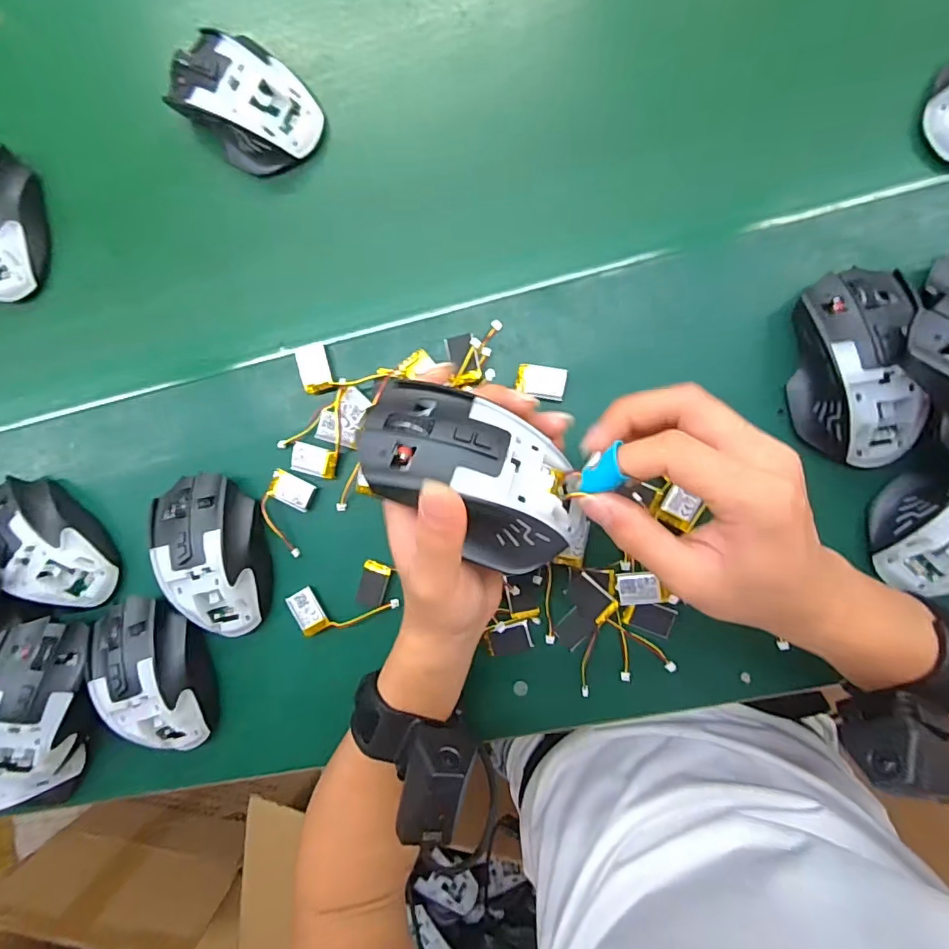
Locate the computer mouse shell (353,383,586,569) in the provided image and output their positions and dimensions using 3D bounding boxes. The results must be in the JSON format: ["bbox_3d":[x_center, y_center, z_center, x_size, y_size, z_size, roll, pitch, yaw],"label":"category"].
[{"bbox_3d":[0.003,0.002,0.239,0.114,0.041,0.060,36,54,-15],"label":"computer mouse shell"}]

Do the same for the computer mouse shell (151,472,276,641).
[{"bbox_3d":[-0.187,0.059,0.361,0.069,0.036,0.115,-12,90,8],"label":"computer mouse shell"}]

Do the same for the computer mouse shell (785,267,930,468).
[{"bbox_3d":[0.229,-0.063,0.305,0.063,0.043,0.115,-8,90,8],"label":"computer mouse shell"}]

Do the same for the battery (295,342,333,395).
[{"bbox_3d":[-0.112,-0.075,0.361,0.021,0.010,0.035,-14,89,8],"label":"battery"}]

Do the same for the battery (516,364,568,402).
[{"bbox_3d":[0.045,-0.062,0.341,0.032,0.008,0.021,9,92,7],"label":"battery"}]

